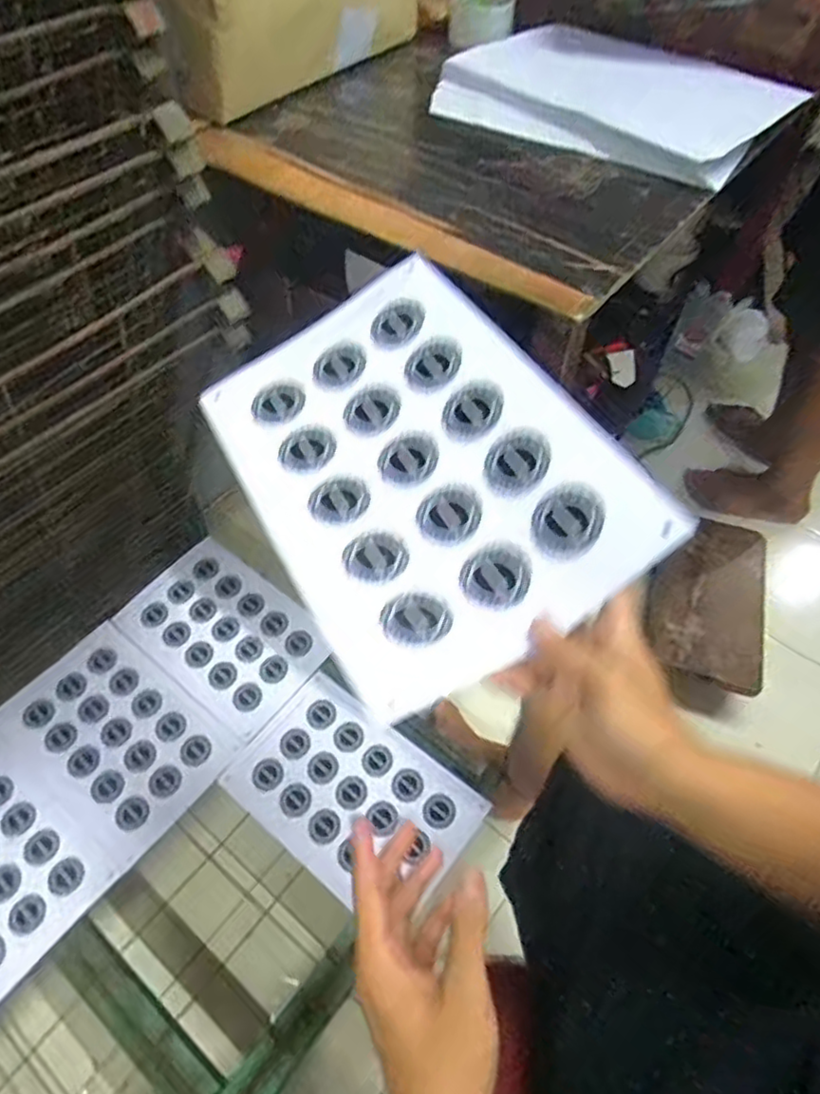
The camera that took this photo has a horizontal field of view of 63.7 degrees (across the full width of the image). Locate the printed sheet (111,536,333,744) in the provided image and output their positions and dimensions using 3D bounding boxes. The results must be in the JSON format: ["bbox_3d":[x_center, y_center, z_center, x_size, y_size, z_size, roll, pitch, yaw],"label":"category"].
[{"bbox_3d":[-0.299,0.132,1.062,0.328,0.011,0.209,34,67,23],"label":"printed sheet"}]

